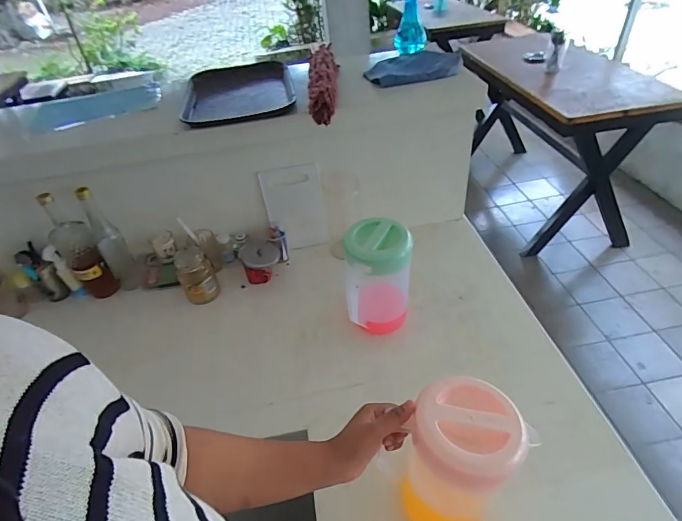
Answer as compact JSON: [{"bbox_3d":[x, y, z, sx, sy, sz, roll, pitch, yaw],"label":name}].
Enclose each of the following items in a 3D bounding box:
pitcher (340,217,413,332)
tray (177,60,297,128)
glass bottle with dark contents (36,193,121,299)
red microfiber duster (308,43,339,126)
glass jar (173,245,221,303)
[{"bbox_3d":[0.074,0.044,0.803,0.123,0.223,0.126,-5,41,2],"label":"pitcher"},{"bbox_3d":[-0.241,-0.395,0.955,0.247,0.035,0.349,-12,41,-5],"label":"tray"},{"bbox_3d":[-0.609,-0.021,0.945,0.077,0.280,0.062,-35,48,-28],"label":"glass bottle with dark contents"},{"bbox_3d":[-0.040,-0.391,0.886,0.067,0.055,0.360,-5,41,2],"label":"red microfiber duster"},{"bbox_3d":[-0.339,0.037,0.954,0.077,0.126,0.075,-20,43,-14],"label":"glass jar"}]

